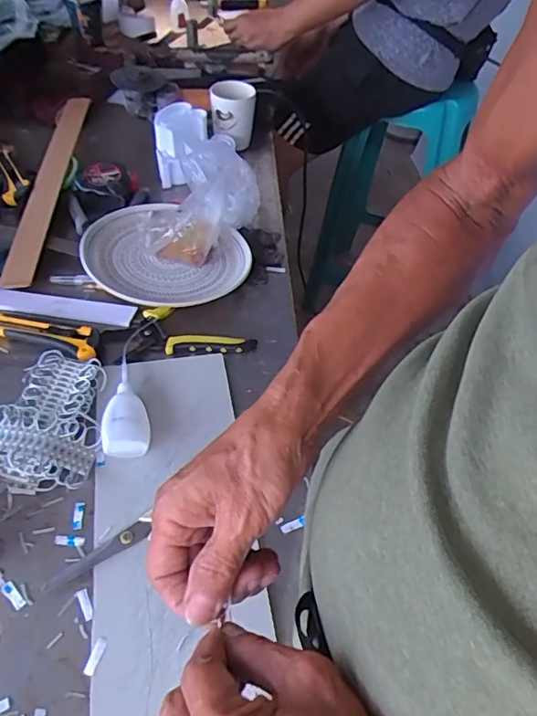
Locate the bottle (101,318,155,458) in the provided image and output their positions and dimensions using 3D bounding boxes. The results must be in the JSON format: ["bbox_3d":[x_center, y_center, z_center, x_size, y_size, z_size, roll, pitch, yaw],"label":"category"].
[{"bbox_3d":[-0.141,0.020,0.565,0.040,0.030,0.181,-2,49,-4],"label":"bottle"}]

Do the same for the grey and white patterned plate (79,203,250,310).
[{"bbox_3d":[-0.134,-0.128,0.688,0.203,0.041,0.184,25,52,18],"label":"grey and white patterned plate"}]

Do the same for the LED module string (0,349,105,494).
[{"bbox_3d":[-0.220,0.053,0.529,0.121,0.036,0.147,10,49,7],"label":"LED module string"}]

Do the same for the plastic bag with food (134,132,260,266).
[{"bbox_3d":[-0.090,-0.209,0.719,0.152,0.103,0.192,0,49,-2],"label":"plastic bag with food"}]

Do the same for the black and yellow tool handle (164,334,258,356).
[{"bbox_3d":[-0.065,-0.017,0.615,0.100,0.008,0.023,0,49,-2],"label":"black and yellow tool handle"}]

